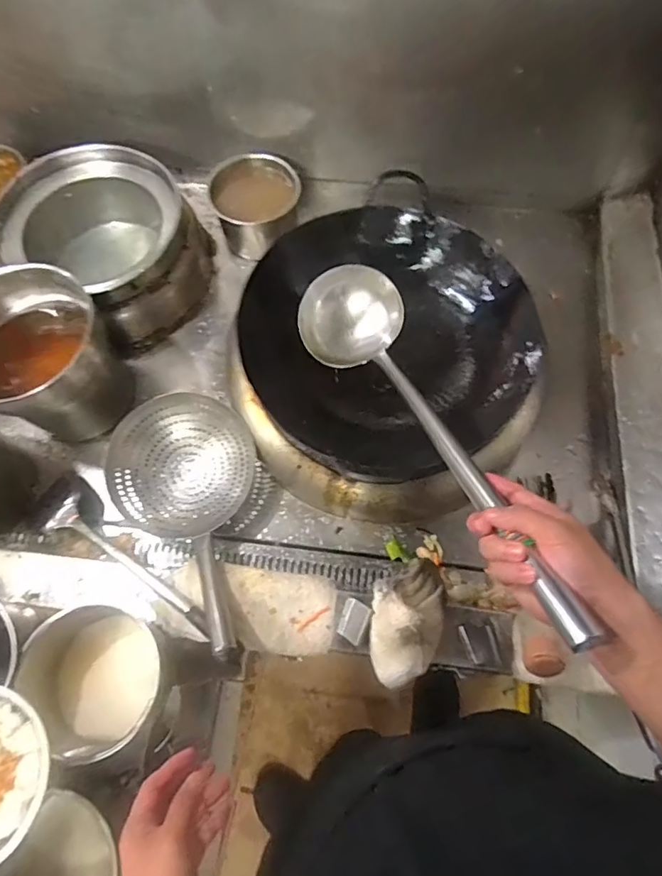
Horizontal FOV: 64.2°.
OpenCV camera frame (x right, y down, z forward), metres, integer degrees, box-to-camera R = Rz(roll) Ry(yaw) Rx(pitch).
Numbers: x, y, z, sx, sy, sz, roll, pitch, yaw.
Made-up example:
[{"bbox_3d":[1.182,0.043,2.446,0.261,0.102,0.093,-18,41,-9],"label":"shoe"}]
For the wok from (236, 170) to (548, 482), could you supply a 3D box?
[{"bbox_3d":[0.097,-0.154,0.819,0.434,0.130,0.434,0,86,-2],"label":"wok"}]

